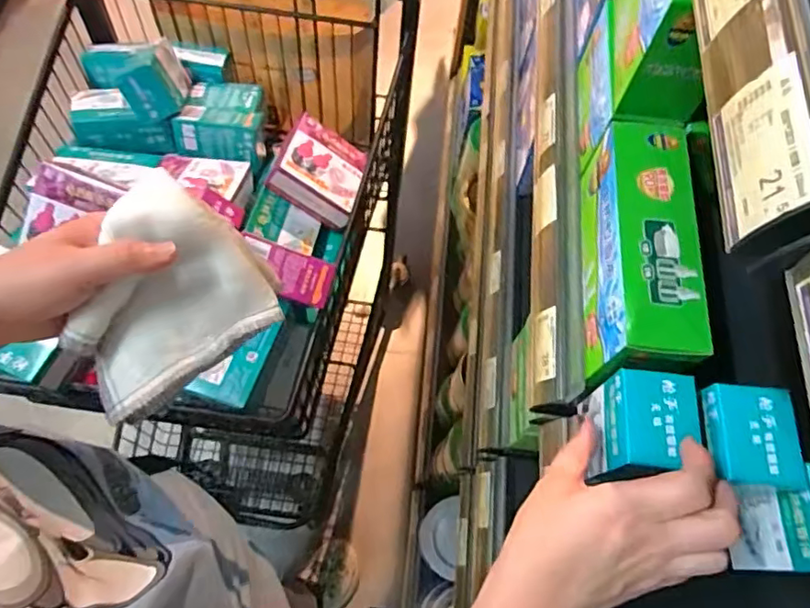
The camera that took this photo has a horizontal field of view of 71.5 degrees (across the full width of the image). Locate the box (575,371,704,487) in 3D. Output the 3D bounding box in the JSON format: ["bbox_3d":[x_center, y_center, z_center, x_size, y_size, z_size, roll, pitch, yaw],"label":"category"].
[{"bbox_3d":[0.155,0.083,0.375,0.052,0.060,0.064,4,67,-1],"label":"box"}]

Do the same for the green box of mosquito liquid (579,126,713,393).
[{"bbox_3d":[0.174,-0.038,0.432,0.064,0.073,0.188,5,67,-1],"label":"green box of mosquito liquid"}]

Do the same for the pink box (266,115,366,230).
[{"bbox_3d":[-0.111,-0.171,0.734,0.113,0.055,0.111,32,57,-21],"label":"pink box"}]

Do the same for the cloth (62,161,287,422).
[{"bbox_3d":[-0.157,-0.006,0.356,0.123,0.020,0.115,-37,109,-13],"label":"cloth"}]

